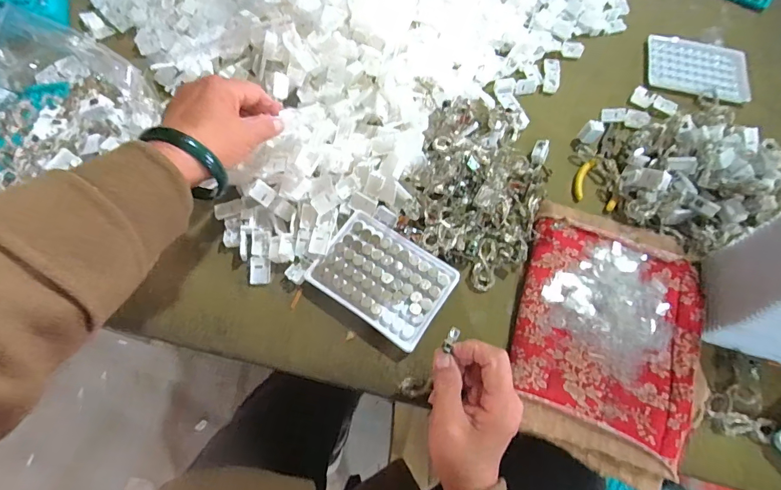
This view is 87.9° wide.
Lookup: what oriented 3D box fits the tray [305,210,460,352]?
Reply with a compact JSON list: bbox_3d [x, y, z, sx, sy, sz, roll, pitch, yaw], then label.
[{"bbox_3d":[-0.007,0.032,0.410,0.127,0.023,0.095,33,70,12],"label":"tray"}]

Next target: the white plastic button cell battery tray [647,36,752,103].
[{"bbox_3d":[0.416,-0.242,0.550,0.127,0.012,0.101,13,67,3],"label":"white plastic button cell battery tray"}]

